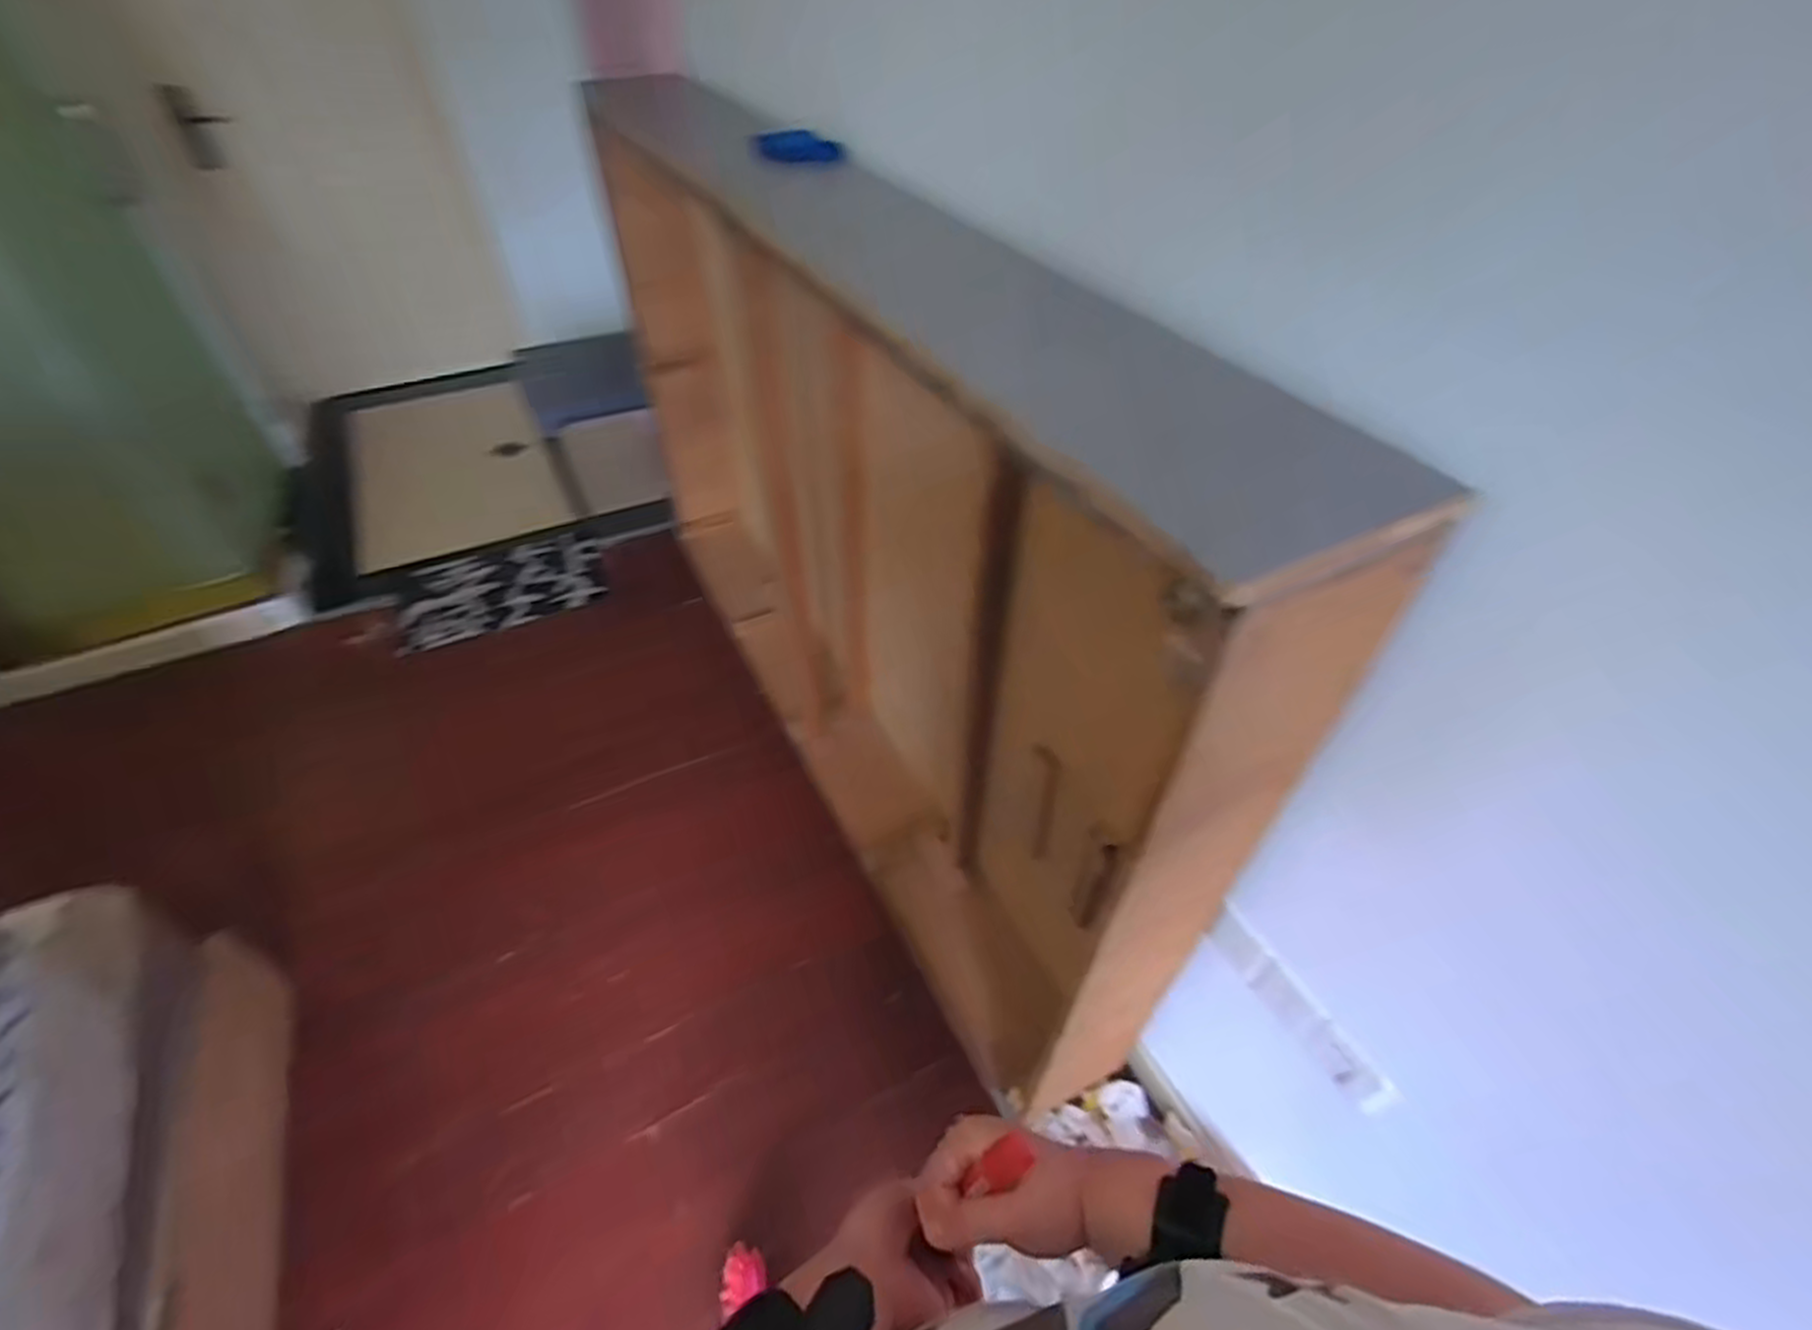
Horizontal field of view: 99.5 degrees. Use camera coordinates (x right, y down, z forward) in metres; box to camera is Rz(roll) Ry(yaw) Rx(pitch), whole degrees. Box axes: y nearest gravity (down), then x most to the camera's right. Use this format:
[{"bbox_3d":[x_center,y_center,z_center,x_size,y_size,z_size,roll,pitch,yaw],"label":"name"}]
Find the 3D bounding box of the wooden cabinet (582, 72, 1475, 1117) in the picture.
[{"bbox_3d":[-0.136,-0.312,1.593,0.364,1.204,2.008,-20,50,-21],"label":"wooden cabinet"}]

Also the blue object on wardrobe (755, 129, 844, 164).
[{"bbox_3d":[-0.175,-0.847,1.253,0.152,0.047,0.028,20,48,15],"label":"blue object on wardrobe"}]

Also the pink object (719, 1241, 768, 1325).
[{"bbox_3d":[-0.254,0.938,1.182,0.077,0.041,0.084,-26,53,-25],"label":"pink object"}]

